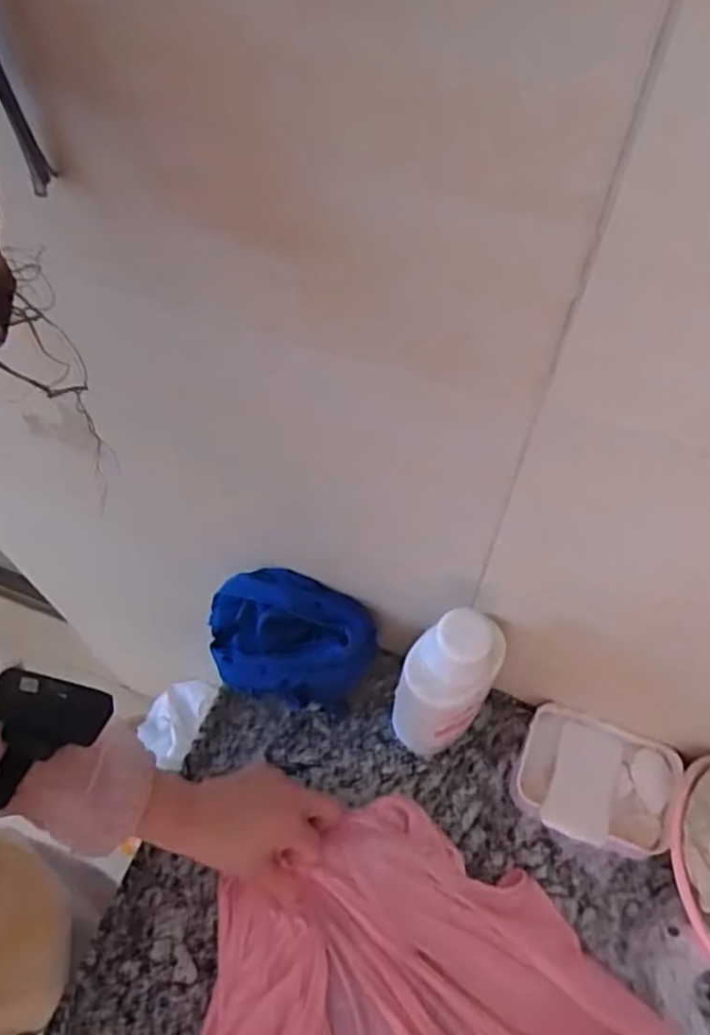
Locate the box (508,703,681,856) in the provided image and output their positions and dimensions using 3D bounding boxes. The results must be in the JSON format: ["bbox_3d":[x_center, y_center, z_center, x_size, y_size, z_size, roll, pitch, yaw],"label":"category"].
[{"bbox_3d":[0.200,0.222,0.594,0.124,0.042,0.096,18,62,11],"label":"box"}]

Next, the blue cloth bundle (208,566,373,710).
[{"bbox_3d":[-0.052,0.112,0.620,0.135,0.110,0.093,1,60,2],"label":"blue cloth bundle"}]

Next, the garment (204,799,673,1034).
[{"bbox_3d":[0.037,0.397,0.503,0.303,0.035,0.326,0,60,1],"label":"garment"}]

